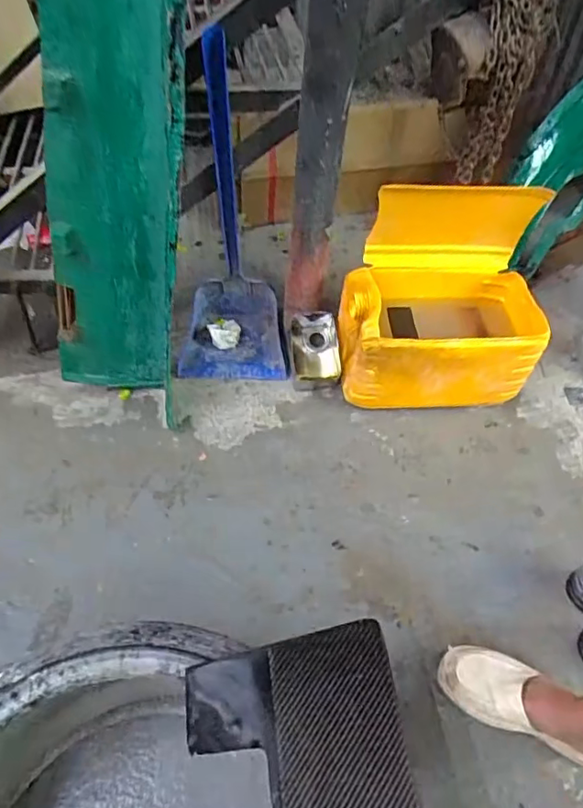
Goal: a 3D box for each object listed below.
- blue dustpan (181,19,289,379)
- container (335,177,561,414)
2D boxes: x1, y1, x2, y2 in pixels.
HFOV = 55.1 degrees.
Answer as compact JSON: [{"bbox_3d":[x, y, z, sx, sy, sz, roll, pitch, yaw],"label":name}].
[{"bbox_3d":[-0.131,-0.349,1.155,0.248,0.635,0.258,-5,50,-9],"label":"blue dustpan"},{"bbox_3d":[0.353,-0.216,1.185,0.465,0.400,0.249,-2,50,-6],"label":"container"}]

